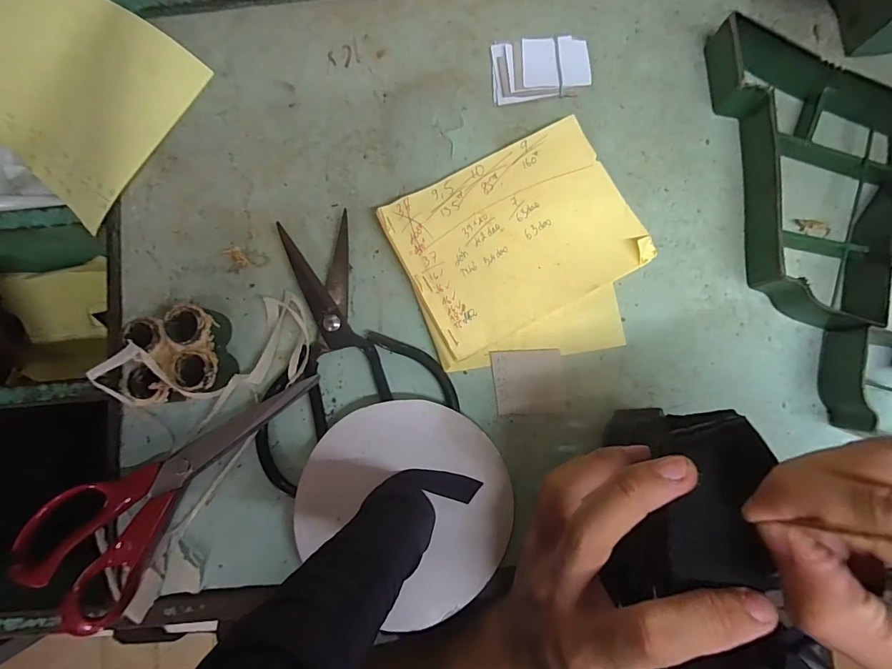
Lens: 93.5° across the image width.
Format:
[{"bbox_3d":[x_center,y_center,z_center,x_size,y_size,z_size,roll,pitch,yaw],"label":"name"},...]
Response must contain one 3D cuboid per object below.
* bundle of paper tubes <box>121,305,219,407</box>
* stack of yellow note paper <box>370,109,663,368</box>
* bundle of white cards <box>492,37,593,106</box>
[{"bbox_3d":[-0.174,0.016,0.269,0.061,0.035,0.057,0,84,1],"label":"bundle of paper tubes"},{"bbox_3d":[0.051,-0.053,0.281,0.150,0.015,0.144,-24,84,-2],"label":"stack of yellow note paper"},{"bbox_3d":[0.066,-0.189,0.299,0.067,0.008,0.044,-7,83,0],"label":"bundle of white cards"}]

